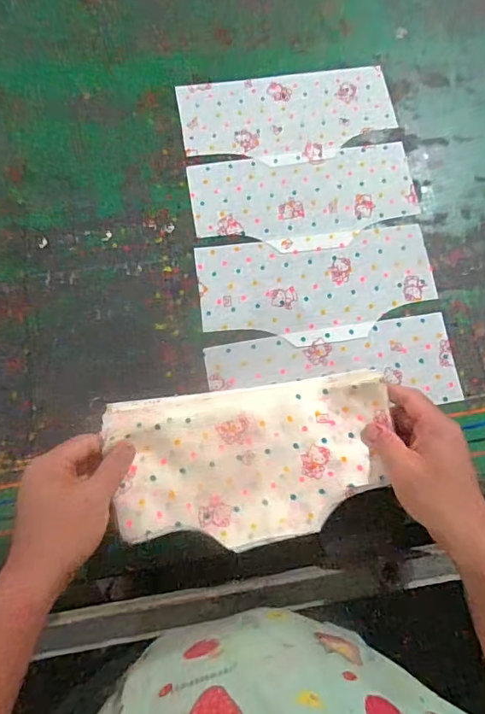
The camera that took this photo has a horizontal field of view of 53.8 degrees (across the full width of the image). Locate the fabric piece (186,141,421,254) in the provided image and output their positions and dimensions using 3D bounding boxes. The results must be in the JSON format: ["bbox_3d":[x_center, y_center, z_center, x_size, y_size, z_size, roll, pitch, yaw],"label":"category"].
[{"bbox_3d":[0.080,-0.198,0.601,0.281,0.004,0.134,-9,75,-5],"label":"fabric piece"}]

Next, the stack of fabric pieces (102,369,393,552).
[{"bbox_3d":[0.013,0.103,0.475,0.270,0.046,0.149,-5,75,-3],"label":"stack of fabric pieces"}]

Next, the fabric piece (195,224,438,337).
[{"bbox_3d":[0.089,-0.092,0.575,0.279,0.004,0.119,-7,75,-4],"label":"fabric piece"}]

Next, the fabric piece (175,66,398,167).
[{"bbox_3d":[0.061,-0.317,0.632,0.278,0.005,0.137,-7,75,-4],"label":"fabric piece"}]

